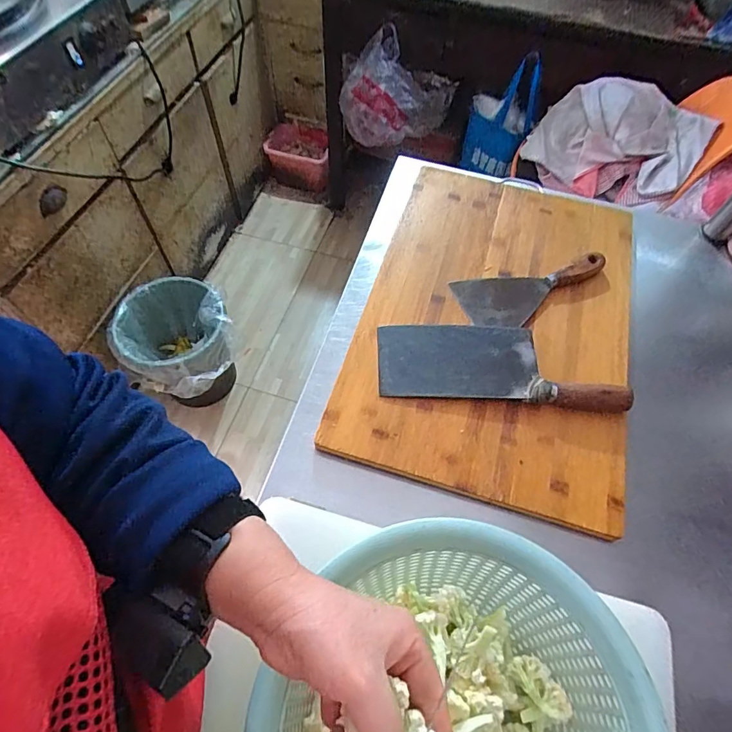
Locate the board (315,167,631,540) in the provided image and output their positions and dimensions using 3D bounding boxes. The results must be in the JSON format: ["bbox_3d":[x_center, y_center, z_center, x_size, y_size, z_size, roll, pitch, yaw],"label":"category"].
[{"bbox_3d":[0.175,-0.071,0.602,0.329,0.019,0.491,16,61,7],"label":"board"}]

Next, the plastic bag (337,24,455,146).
[{"bbox_3d":[0.089,-0.839,1.377,0.303,0.349,0.183,-27,65,-15],"label":"plastic bag"}]

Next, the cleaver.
[{"bbox_3d":[0.157,-0.007,0.551,0.280,0.030,0.104,4,61,0],"label":"cleaver"}]

